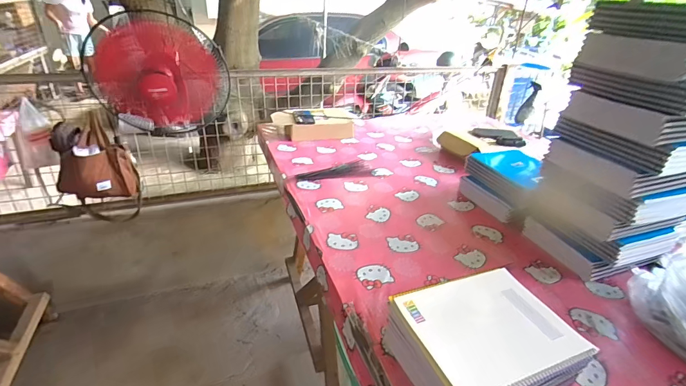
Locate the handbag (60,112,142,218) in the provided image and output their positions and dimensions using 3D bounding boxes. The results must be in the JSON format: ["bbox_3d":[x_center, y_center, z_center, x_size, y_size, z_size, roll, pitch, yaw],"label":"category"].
[{"bbox_3d":[-1.011,-0.051,1.536,0.285,0.442,0.161,-12,33,-24],"label":"handbag"}]

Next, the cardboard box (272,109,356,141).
[{"bbox_3d":[-0.123,-0.305,1.631,0.364,0.089,0.182,-3,30,-10],"label":"cardboard box"}]

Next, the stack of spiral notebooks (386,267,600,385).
[{"bbox_3d":[0.234,0.258,0.628,0.260,0.108,0.209,-10,32,-22],"label":"stack of spiral notebooks"}]

